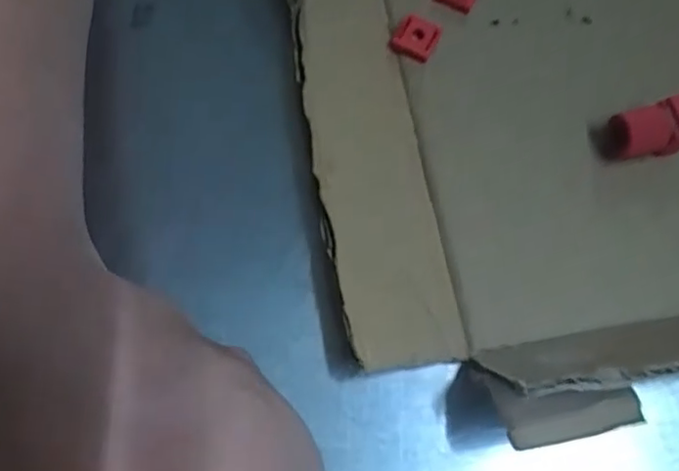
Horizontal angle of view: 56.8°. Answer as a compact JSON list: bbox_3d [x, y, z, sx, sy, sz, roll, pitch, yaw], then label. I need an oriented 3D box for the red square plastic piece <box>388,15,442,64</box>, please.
[{"bbox_3d":[0.025,-0.064,0.203,0.014,0.005,0.013,25,71,6],"label":"red square plastic piece"}]

